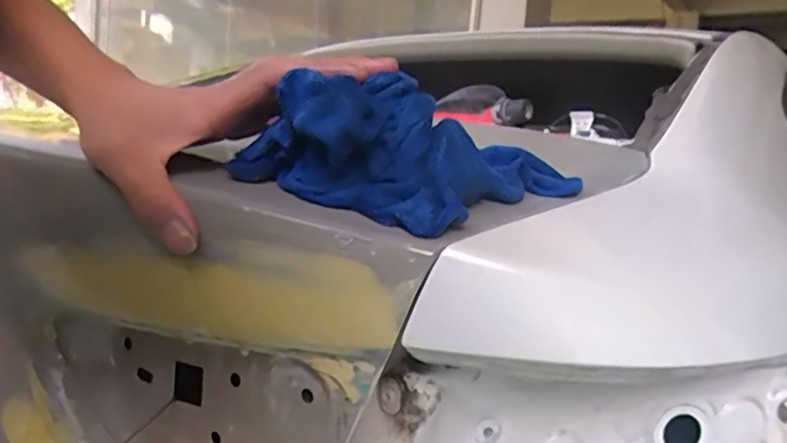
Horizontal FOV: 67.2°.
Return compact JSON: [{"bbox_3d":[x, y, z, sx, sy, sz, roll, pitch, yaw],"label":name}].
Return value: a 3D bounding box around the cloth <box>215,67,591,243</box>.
[{"bbox_3d":[0.029,-0.034,0.340,0.207,0.072,0.094,4,6,-30],"label":"cloth"}]

